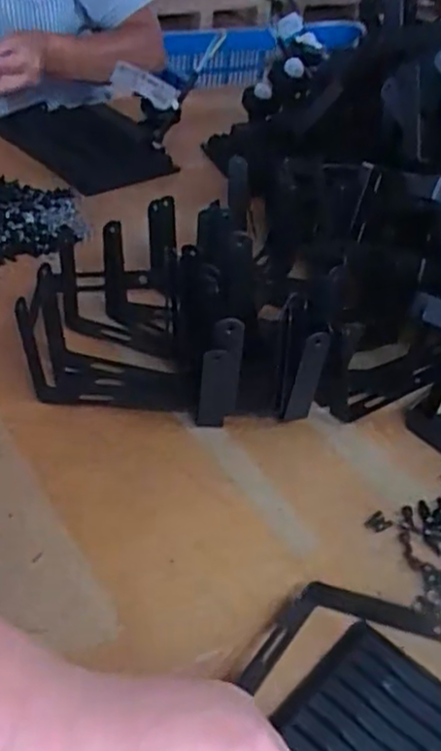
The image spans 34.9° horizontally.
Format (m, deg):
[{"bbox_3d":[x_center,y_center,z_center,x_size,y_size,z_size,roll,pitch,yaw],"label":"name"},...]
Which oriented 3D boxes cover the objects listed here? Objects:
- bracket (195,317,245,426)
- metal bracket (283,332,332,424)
[{"bbox_3d":[-0.001,0.003,0.483,0.026,0.095,0.018,6,41,0],"label":"bracket"},{"bbox_3d":[0.060,0.005,0.493,0.021,0.085,0.006,-11,44,-19],"label":"metal bracket"}]

